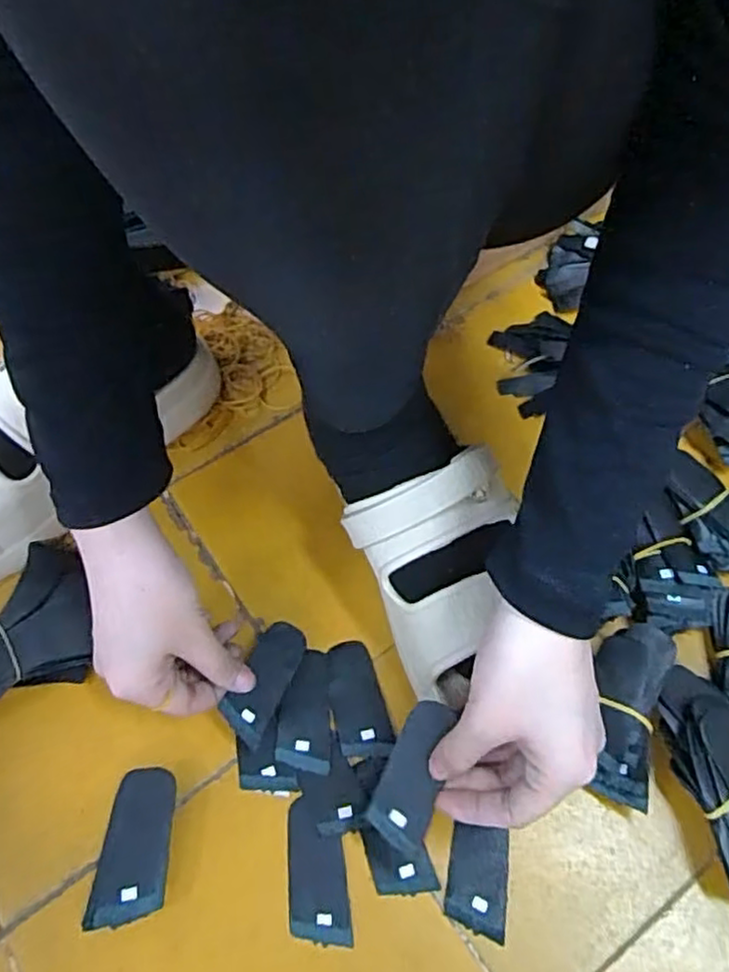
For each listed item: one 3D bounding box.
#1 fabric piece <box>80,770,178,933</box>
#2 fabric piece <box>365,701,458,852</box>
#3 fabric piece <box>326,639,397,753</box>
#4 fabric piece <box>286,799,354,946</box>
[{"bbox_3d":[-0.129,0.201,0.382,0.041,0.024,0.076,-1,59,3],"label":"fabric piece"},{"bbox_3d":[0.026,0.147,0.356,0.031,0.004,0.070,19,83,22],"label":"fabric piece"},{"bbox_3d":[-0.006,0.132,0.428,0.032,0.004,0.070,-16,60,-6],"label":"fabric piece"},{"bbox_3d":[-0.027,0.214,0.380,0.032,0.004,0.072,-8,59,-1],"label":"fabric piece"}]

